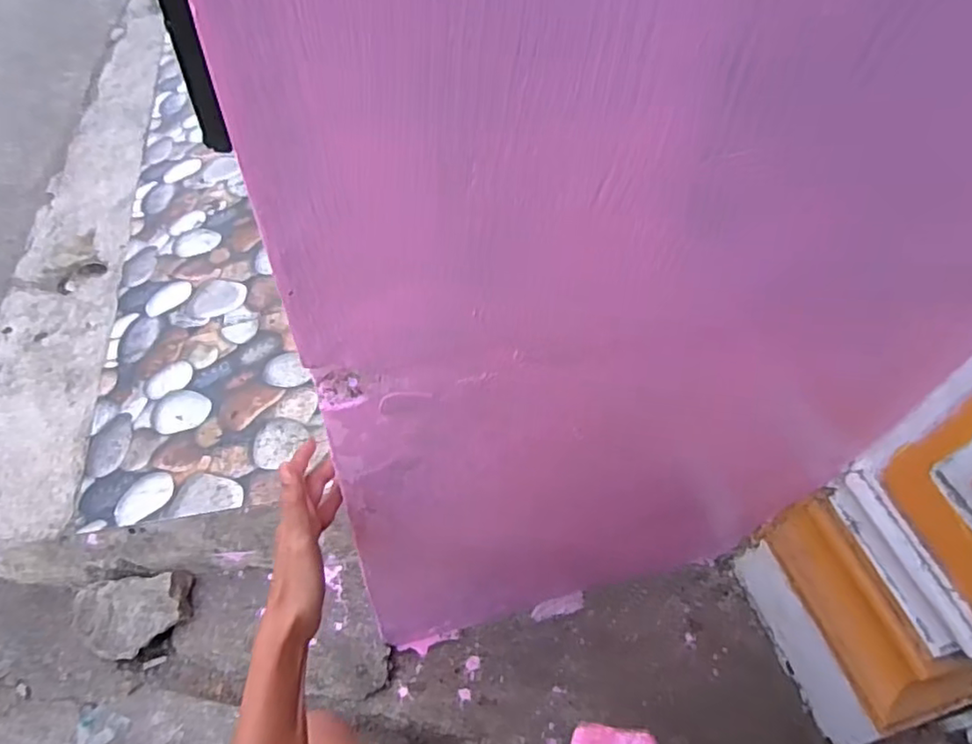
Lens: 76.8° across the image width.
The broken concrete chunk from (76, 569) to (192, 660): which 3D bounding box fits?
[{"bbox_3d":[-0.491,0.332,0.846,0.144,0.045,0.094,-10,53,-11],"label":"broken concrete chunk"}]

